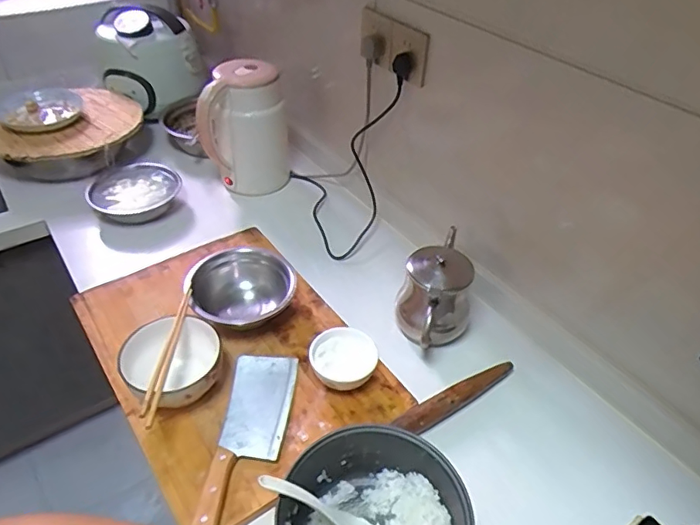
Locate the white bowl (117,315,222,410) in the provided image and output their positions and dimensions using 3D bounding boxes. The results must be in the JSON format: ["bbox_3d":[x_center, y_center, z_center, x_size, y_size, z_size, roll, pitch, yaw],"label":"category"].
[{"bbox_3d":[-0.246,0.149,0.748,0.128,0.074,0.125,2,41,-2],"label":"white bowl"}]

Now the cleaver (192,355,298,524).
[{"bbox_3d":[-0.133,0.233,0.715,0.088,0.019,0.269,5,41,2],"label":"cleaver"}]

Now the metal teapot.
[{"bbox_3d":[0.141,0.047,0.862,0.115,0.145,0.194,11,42,9],"label":"metal teapot"}]

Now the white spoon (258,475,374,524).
[{"bbox_3d":[-0.024,0.289,0.605,0.033,0.196,0.044,-31,29,32],"label":"white spoon"}]

